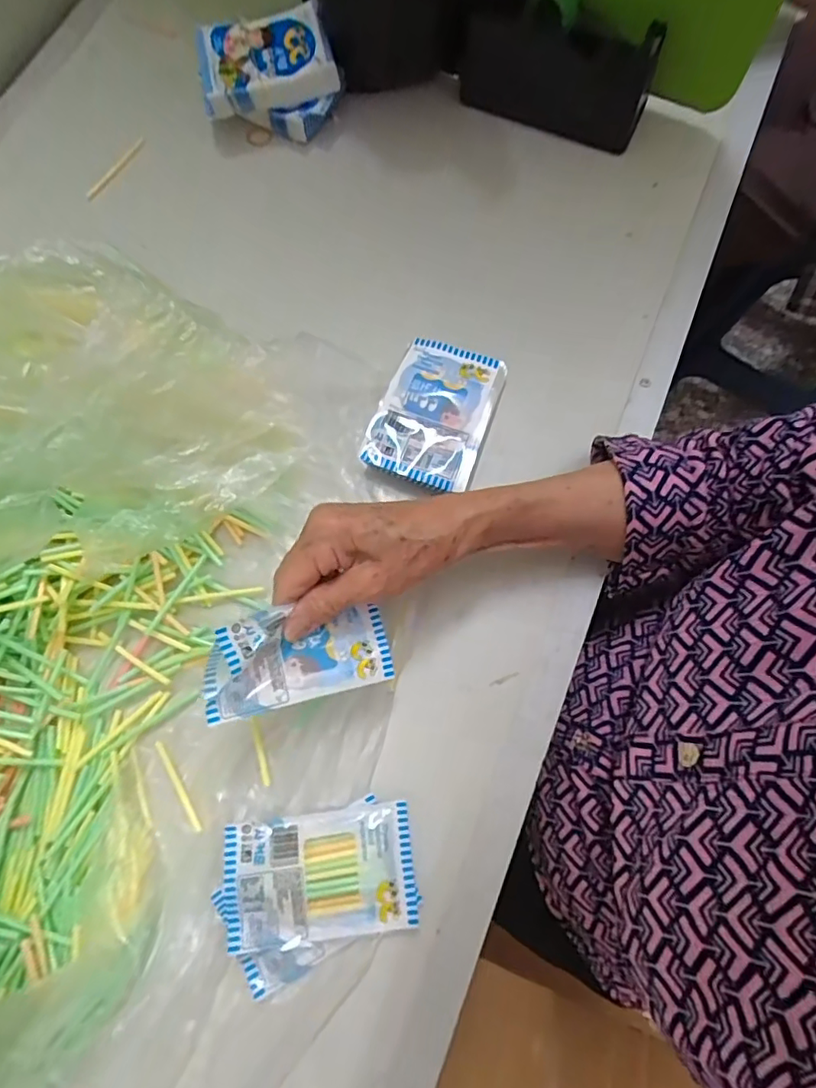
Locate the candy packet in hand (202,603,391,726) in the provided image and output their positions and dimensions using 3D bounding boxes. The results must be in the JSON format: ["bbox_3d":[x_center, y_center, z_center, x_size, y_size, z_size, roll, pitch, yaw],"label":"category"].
[{"bbox_3d":[-0.059,0.061,0.313,0.101,0.032,0.049,-6,72,-25],"label":"candy packet in hand"}]

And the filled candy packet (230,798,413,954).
[{"bbox_3d":[-0.048,0.188,0.320,0.101,0.016,0.065,-6,75,-1],"label":"filled candy packet"}]

